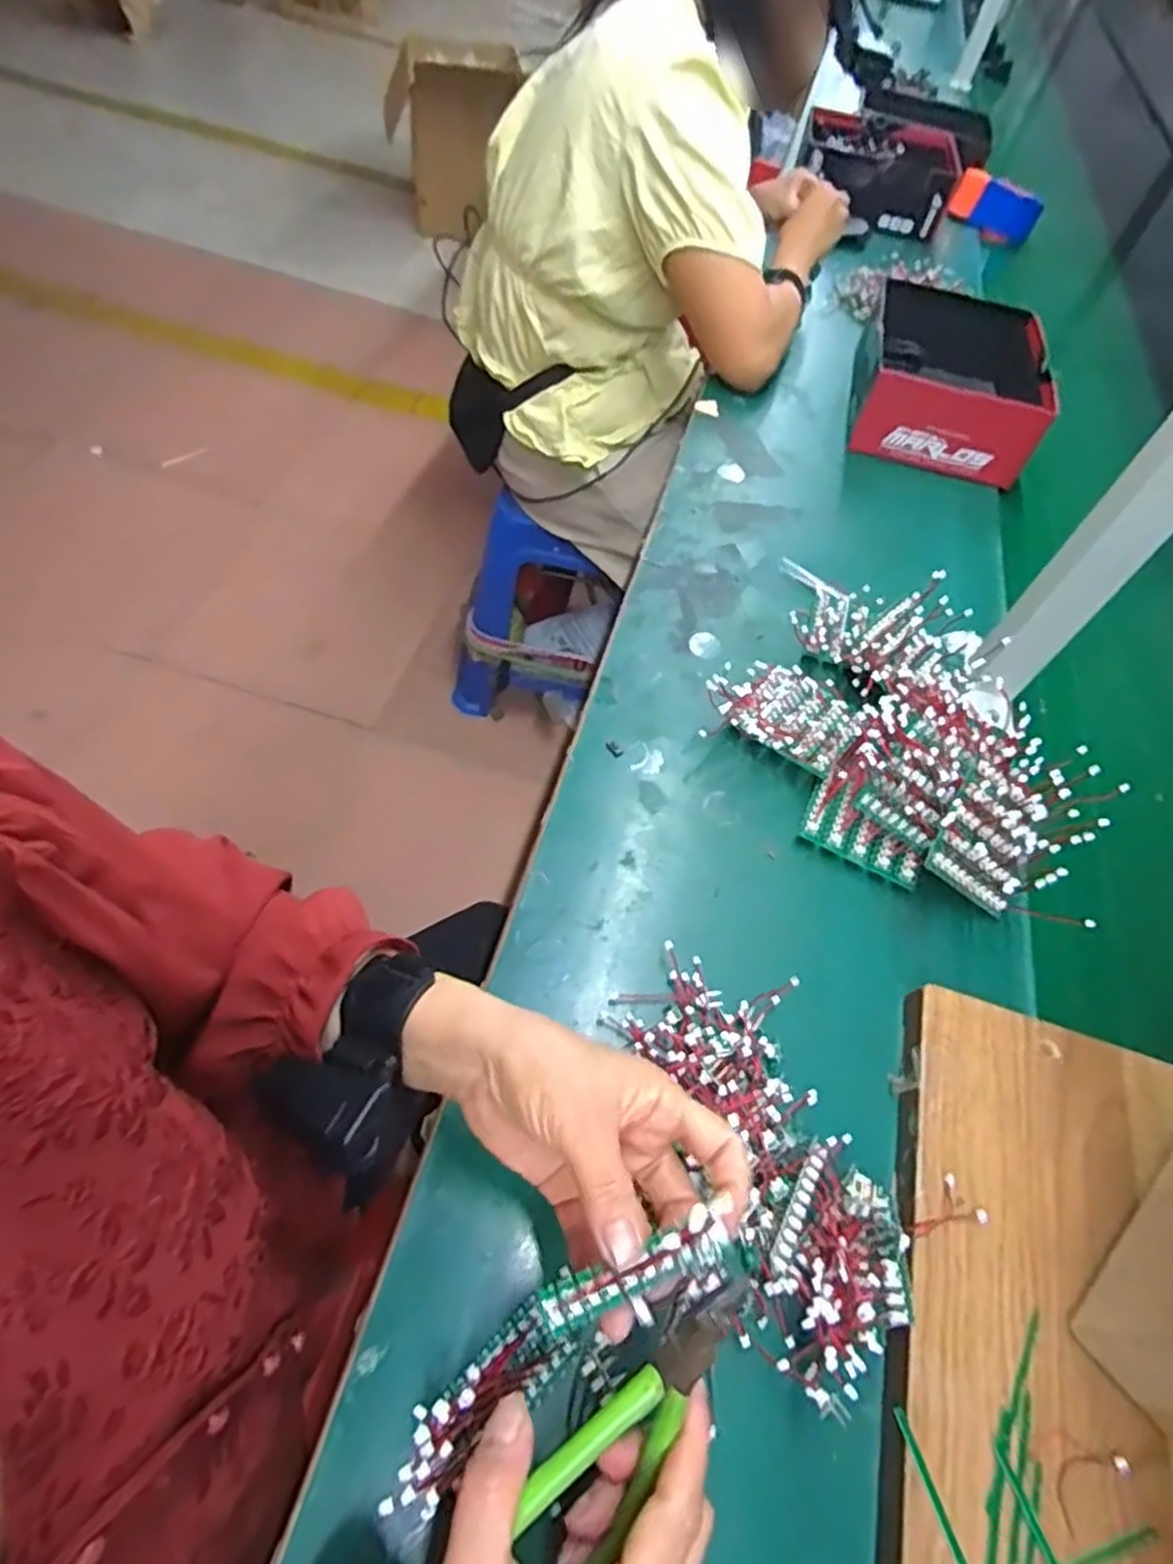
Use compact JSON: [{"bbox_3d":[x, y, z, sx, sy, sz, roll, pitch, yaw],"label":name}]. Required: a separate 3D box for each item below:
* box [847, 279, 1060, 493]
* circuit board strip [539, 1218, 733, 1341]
[{"bbox_3d":[0.417,-0.460,0.871,0.191,0.088,0.249,18,56,3],"label":"box"},{"bbox_3d":[0.019,0.184,0.282,0.072,0.010,0.016,-19,58,-9],"label":"circuit board strip"}]

